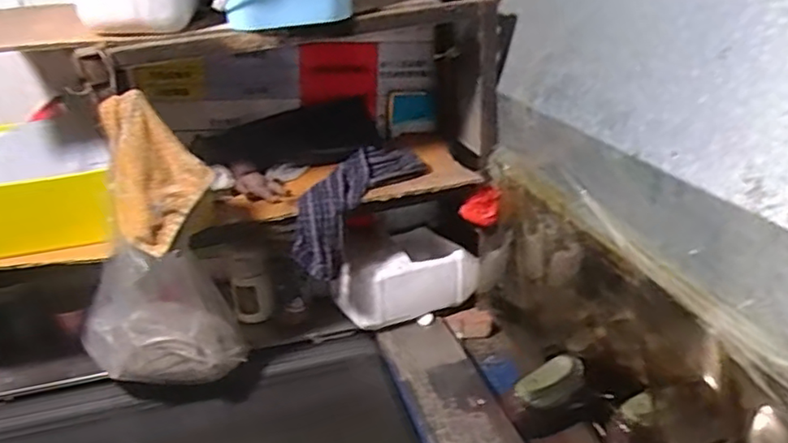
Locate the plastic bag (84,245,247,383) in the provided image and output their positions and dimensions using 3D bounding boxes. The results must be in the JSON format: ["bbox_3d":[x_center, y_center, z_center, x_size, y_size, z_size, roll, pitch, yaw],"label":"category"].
[{"bbox_3d":[-0.365,0.132,0.971,0.220,0.237,0.170,17,32,35],"label":"plastic bag"}]

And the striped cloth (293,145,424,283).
[{"bbox_3d":[-0.063,-0.039,1.057,0.116,0.103,0.308,14,48,31],"label":"striped cloth"}]

